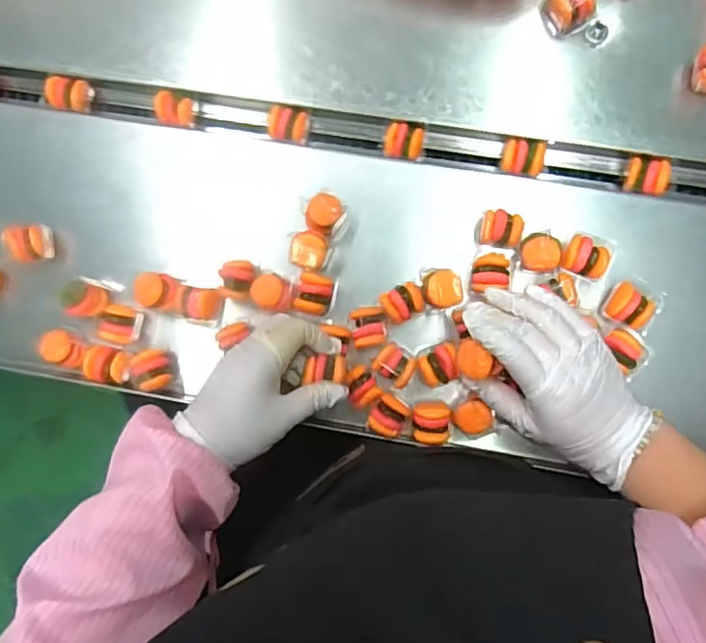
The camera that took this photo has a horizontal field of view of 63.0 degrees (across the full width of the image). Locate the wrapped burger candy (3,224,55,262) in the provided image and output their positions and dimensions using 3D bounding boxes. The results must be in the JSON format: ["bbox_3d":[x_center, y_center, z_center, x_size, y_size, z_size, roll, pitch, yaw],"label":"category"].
[{"bbox_3d":[-0.281,-0.067,0.500,0.031,0.029,0.031,-7,85,5],"label":"wrapped burger candy"}]

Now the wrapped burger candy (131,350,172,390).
[{"bbox_3d":[-0.169,0.041,0.483,0.023,0.027,0.032,-20,84,4],"label":"wrapped burger candy"}]

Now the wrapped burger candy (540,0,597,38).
[{"bbox_3d":[0.179,-0.258,0.477,0.030,0.041,0.032,-22,84,3],"label":"wrapped burger candy"}]

